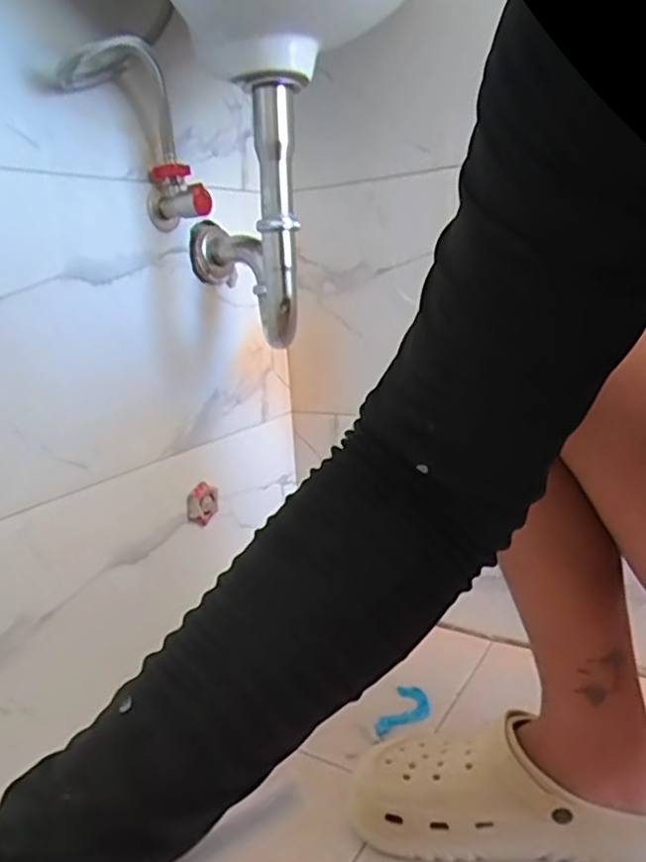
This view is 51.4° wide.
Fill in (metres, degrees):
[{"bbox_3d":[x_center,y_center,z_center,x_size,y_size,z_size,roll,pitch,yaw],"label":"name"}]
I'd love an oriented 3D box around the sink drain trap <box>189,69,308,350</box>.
[{"bbox_3d":[-0.088,-0.221,0.712,0.070,0.240,0.200,-10,14,-23],"label":"sink drain trap"}]

